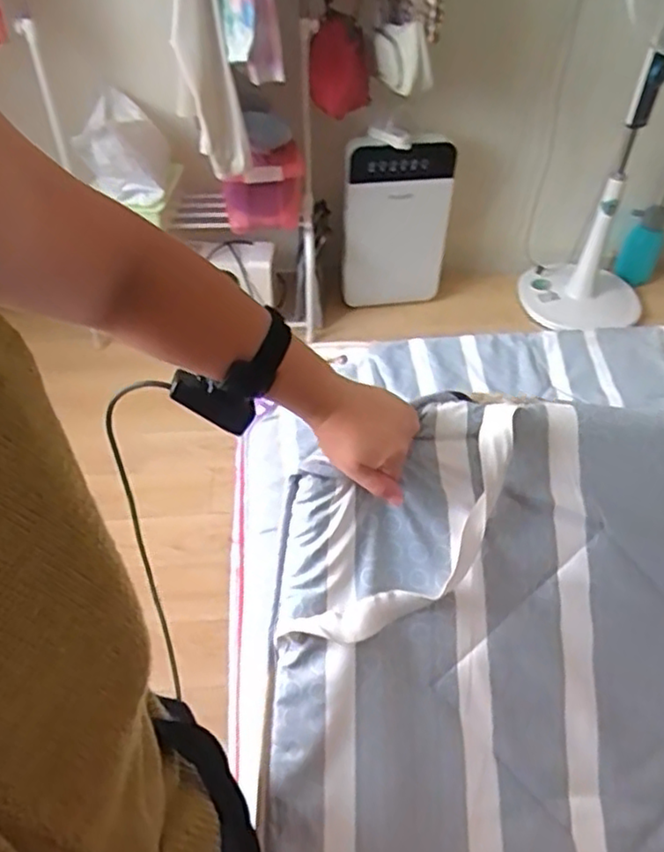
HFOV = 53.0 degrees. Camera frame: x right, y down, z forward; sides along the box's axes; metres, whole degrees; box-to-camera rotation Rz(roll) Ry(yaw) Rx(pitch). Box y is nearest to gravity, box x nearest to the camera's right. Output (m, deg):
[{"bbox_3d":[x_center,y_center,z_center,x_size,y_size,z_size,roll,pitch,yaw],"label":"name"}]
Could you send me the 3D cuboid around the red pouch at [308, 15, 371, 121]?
[{"bbox_3d":[0.018,-0.908,1.693,0.150,0.219,0.033,7,46,5],"label":"red pouch"}]

